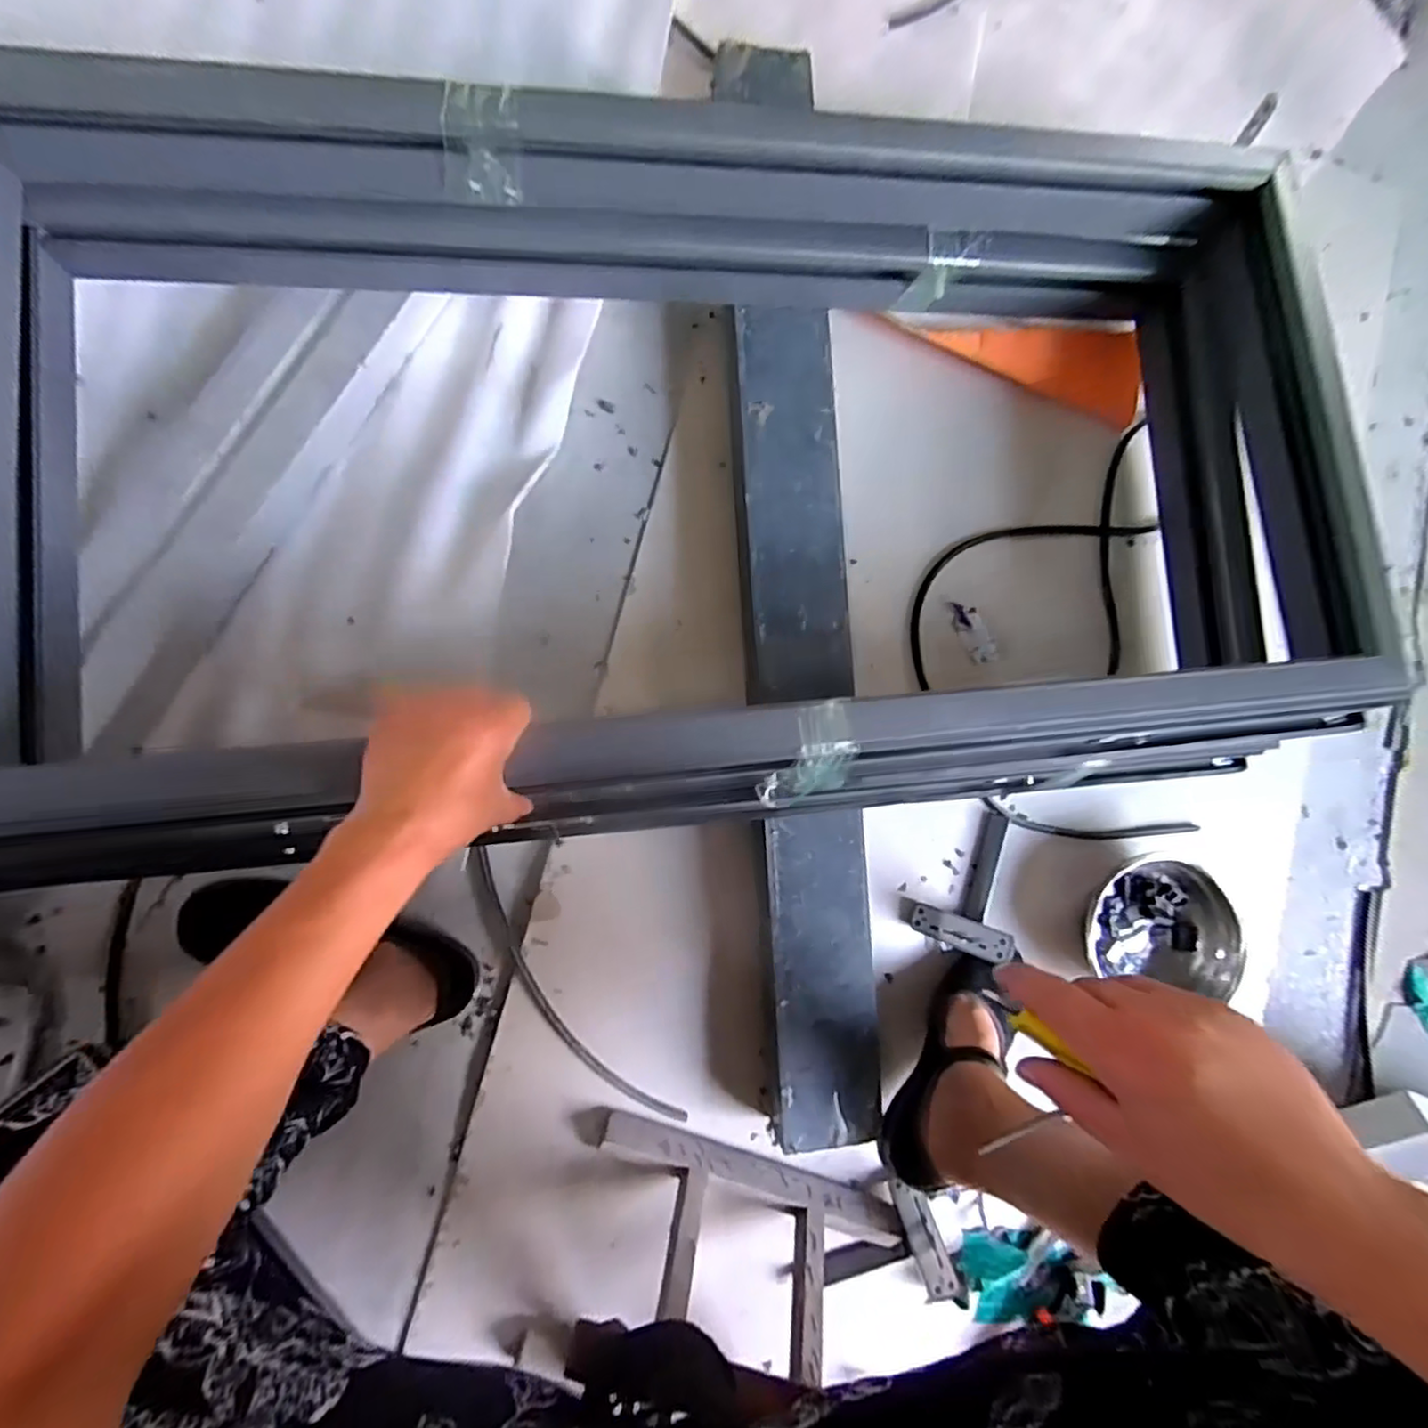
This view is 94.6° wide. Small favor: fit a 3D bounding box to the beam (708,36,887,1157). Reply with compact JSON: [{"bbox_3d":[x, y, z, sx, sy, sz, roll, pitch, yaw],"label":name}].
[{"bbox_3d":[0.081,-0.114,0.679,0.111,0.063,1.054,-3,87,-8],"label":"beam"}]

